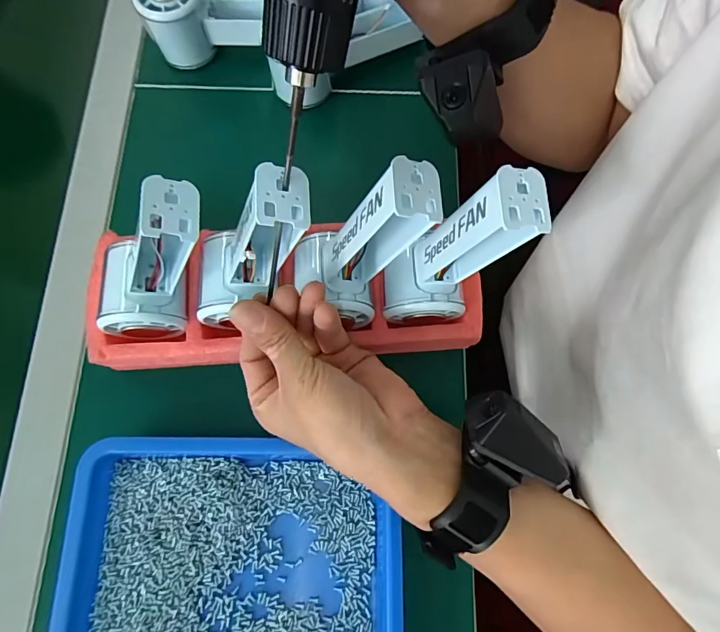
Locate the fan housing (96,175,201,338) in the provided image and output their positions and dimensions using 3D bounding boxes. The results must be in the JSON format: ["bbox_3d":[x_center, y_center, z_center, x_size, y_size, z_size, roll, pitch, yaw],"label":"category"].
[{"bbox_3d":[-0.120,-0.036,0.258,0.049,0.116,0.055,0,71,-33],"label":"fan housing"}]

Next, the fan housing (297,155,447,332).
[{"bbox_3d":[0.001,-0.035,0.262,0.048,0.136,0.056,0,73,-25],"label":"fan housing"}]

